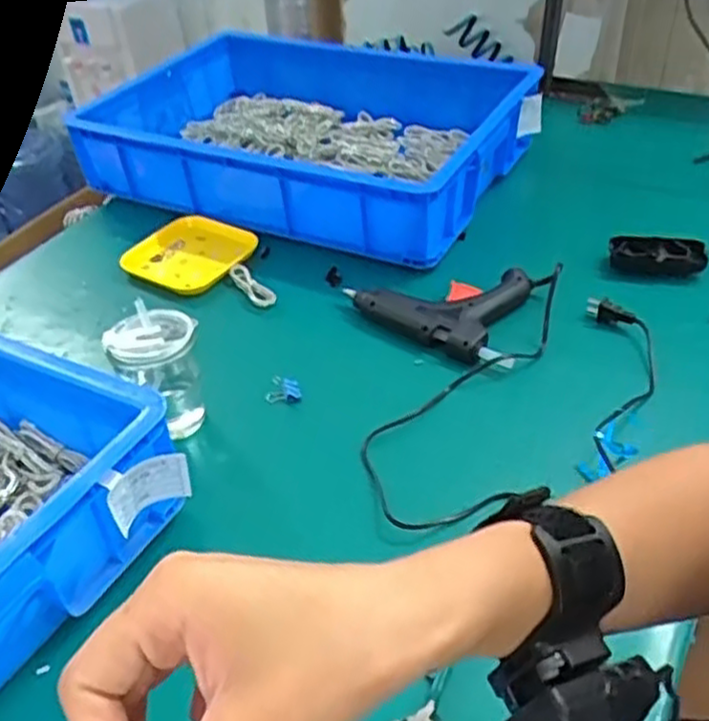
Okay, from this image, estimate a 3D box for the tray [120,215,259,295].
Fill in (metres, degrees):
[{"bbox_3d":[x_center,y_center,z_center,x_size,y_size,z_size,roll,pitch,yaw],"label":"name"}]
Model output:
[{"bbox_3d":[-0.202,-0.136,0.939,0.145,0.027,0.127,22,47,26],"label":"tray"}]

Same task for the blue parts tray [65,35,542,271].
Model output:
[{"bbox_3d":[-0.068,-0.318,1.029,0.600,0.113,0.336,17,45,22],"label":"blue parts tray"}]

